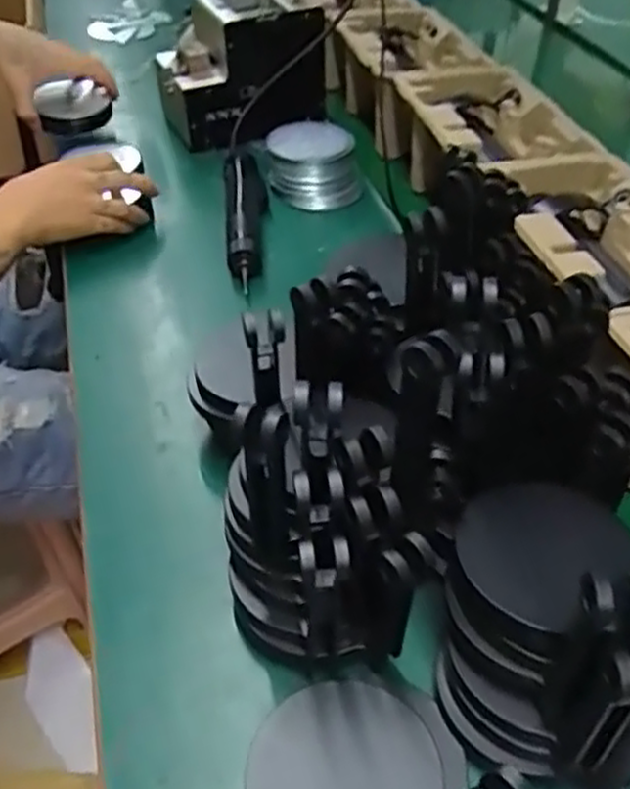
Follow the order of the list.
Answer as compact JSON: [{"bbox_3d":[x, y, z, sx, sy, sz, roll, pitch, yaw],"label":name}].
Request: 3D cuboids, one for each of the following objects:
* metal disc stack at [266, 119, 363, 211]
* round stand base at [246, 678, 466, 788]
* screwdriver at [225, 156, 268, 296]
[{"bbox_3d":[-0.003,-0.265,0.866,0.107,0.053,0.108,-1,46,-6],"label":"metal disc stack"},{"bbox_3d":[0.021,0.198,0.393,0.114,0.015,0.098,-34,57,-32],"label":"round stand base"},{"bbox_3d":[-0.073,-0.193,0.799,0.041,0.041,0.234,-2,46,-7],"label":"screwdriver"}]

